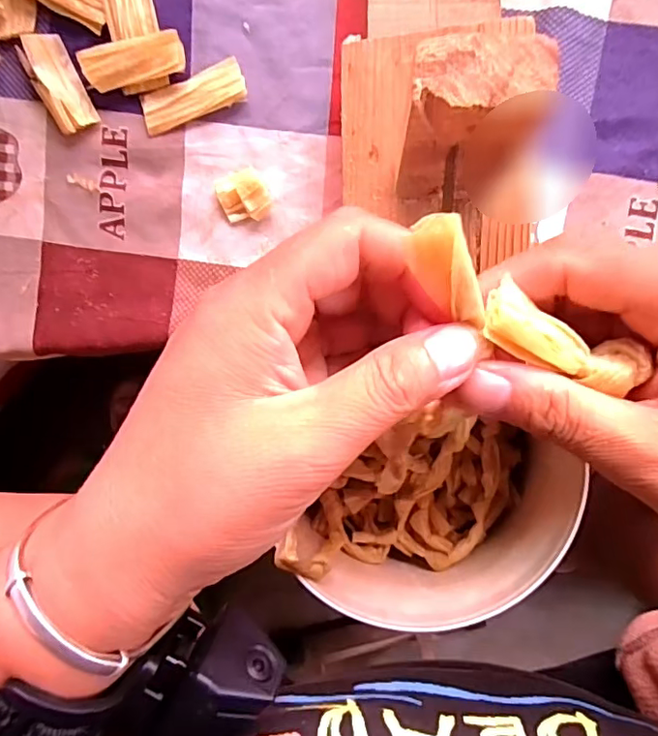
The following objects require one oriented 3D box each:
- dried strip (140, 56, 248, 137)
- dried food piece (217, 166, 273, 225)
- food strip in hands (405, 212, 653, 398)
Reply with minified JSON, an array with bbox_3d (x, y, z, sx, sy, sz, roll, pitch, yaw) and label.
[{"bbox_3d":[-0.072,-0.143,0.285,0.056,0.008,0.020,-17,94,5],"label":"dried strip"},{"bbox_3d":[-0.045,-0.091,0.287,0.025,0.010,0.027,-29,93,6],"label":"dried food piece"},{"bbox_3d":[0.054,-0.015,0.152,0.079,0.016,0.020,29,97,-19],"label":"food strip in hands"}]

